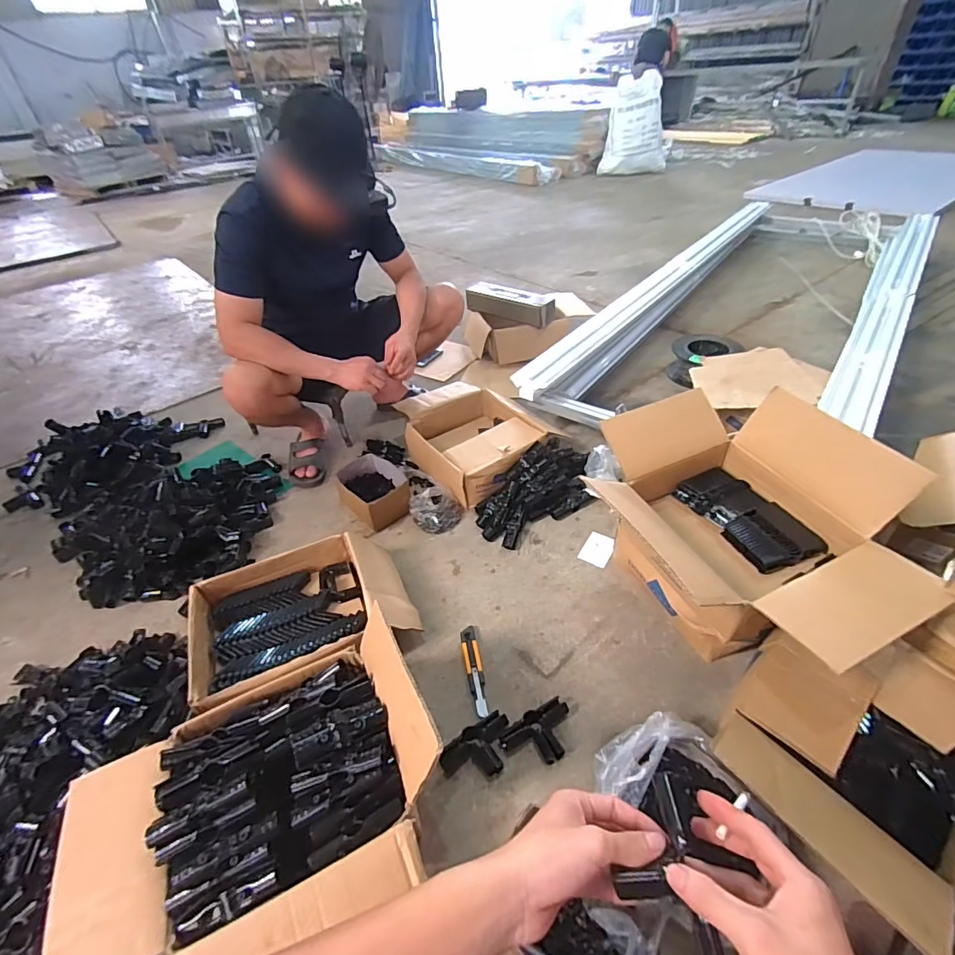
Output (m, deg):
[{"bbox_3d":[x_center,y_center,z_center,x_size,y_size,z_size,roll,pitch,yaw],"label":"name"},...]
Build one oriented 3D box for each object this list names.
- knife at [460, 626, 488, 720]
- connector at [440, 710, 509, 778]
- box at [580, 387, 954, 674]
[{"bbox_3d":[-0.006,0.384,0.939,0.034,0.016,0.179,-10,41,-6],"label":"knife"},{"bbox_3d":[0.003,0.478,0.821,0.131,0.024,0.082,-20,43,-16],"label":"connector"},{"bbox_3d":[0.468,0.137,0.901,0.433,0.374,0.532,-19,42,-15],"label":"box"}]

